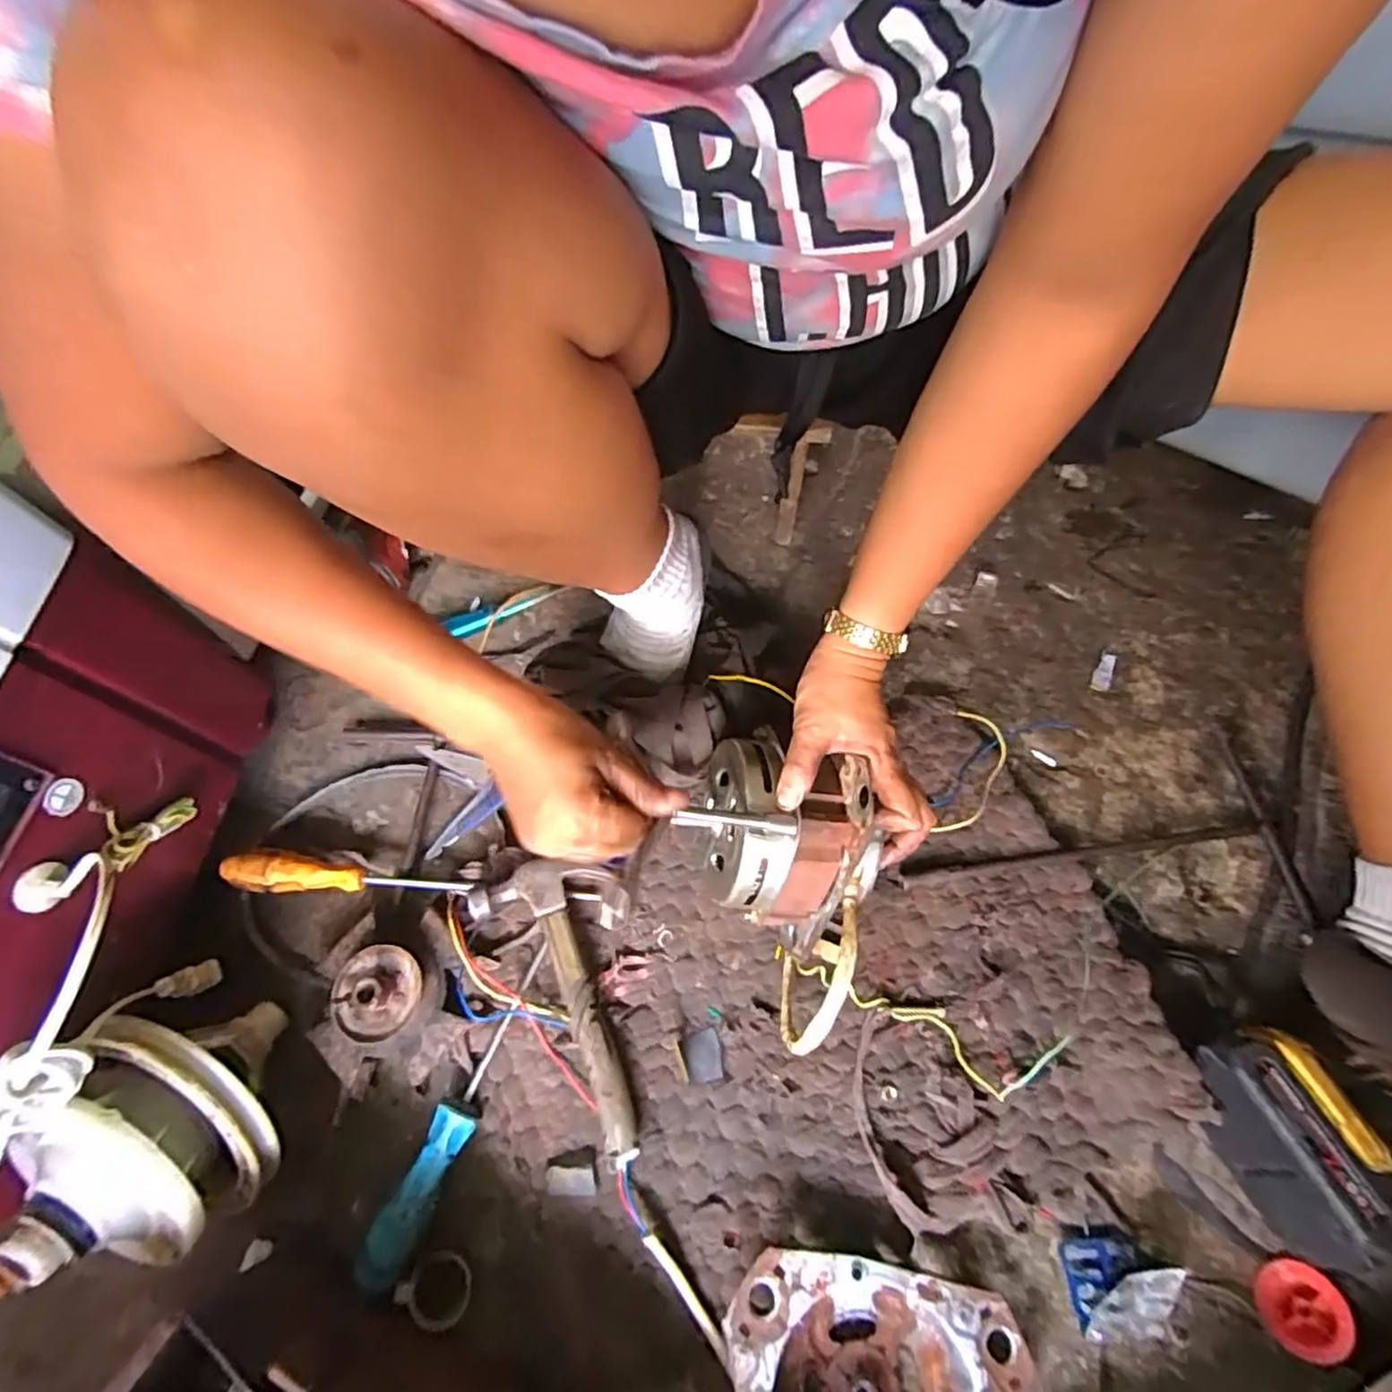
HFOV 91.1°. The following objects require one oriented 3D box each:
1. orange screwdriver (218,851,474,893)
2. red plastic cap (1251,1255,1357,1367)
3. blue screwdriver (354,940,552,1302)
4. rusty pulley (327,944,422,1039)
[{"bbox_3d":[-0.267,0.140,0.526,0.185,0.032,0.028,1,64,5],"label":"orange screwdriver"},{"bbox_3d":[0.351,0.356,0.396,0.007,0.044,0.046,24,69,-27],"label":"red plastic cap"},{"bbox_3d":[-0.153,0.272,0.455,0.029,0.022,0.209,22,68,14],"label":"blue screwdriver"},{"bbox_3d":[-0.219,0.200,0.462,0.057,0.028,0.059,-2,64,3],"label":"rusty pulley"}]

